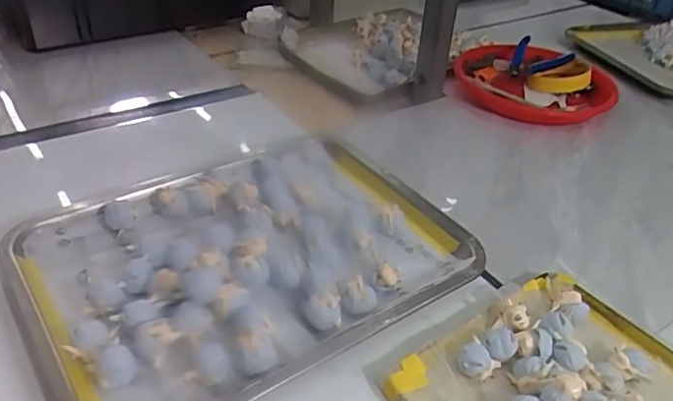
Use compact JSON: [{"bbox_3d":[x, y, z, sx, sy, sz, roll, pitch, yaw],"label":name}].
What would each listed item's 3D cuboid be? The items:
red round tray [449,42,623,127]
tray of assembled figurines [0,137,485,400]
[{"bbox_3d":[0.271,-0.167,0.800,0.204,0.042,0.204,5,35,-3],"label":"red round tray"},{"bbox_3d":[-0.074,0.040,0.489,0.350,0.028,0.261,-20,44,-33],"label":"tray of assembled figurines"}]

